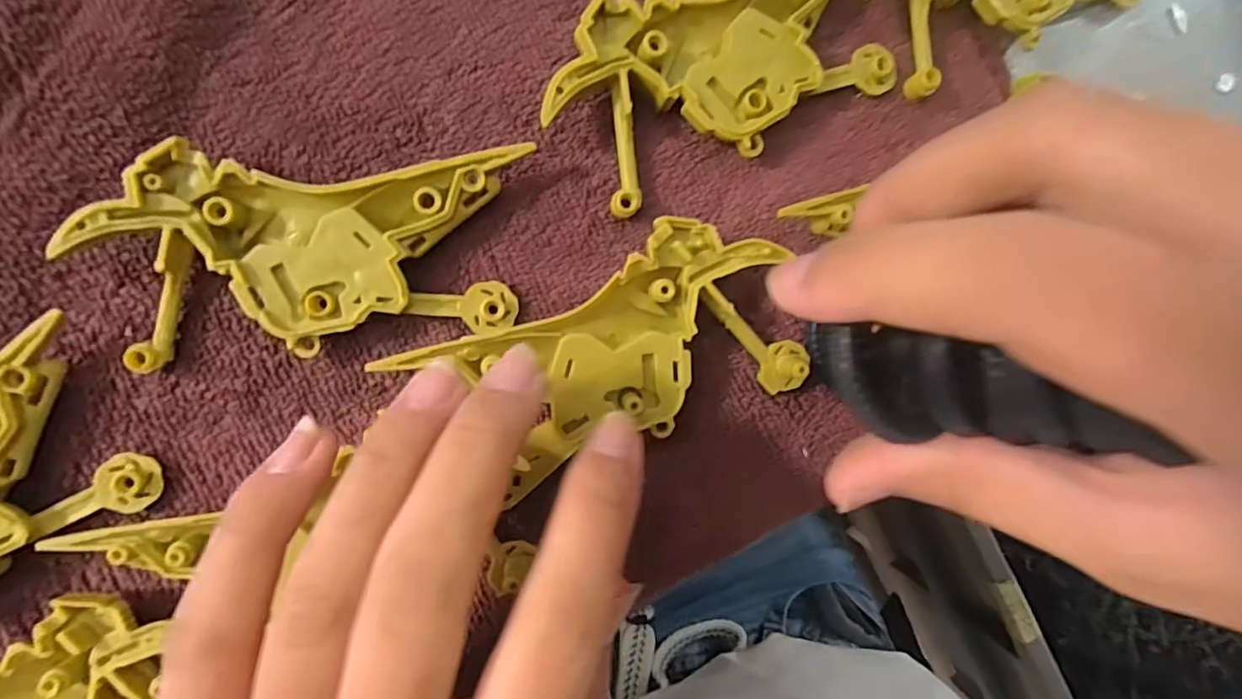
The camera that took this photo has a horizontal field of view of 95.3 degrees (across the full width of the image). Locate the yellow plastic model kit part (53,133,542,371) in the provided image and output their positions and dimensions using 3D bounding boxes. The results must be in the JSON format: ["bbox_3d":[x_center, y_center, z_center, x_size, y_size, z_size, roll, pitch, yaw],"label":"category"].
[{"bbox_3d":[-0.074,-0.024,0.140,0.094,0.012,0.046,-4,90,-8],"label":"yellow plastic model kit part"}]

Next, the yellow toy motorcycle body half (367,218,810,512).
[{"bbox_3d":[-0.003,0.002,0.147,0.096,0.010,0.049,-21,93,-8],"label":"yellow toy motorcycle body half"}]

